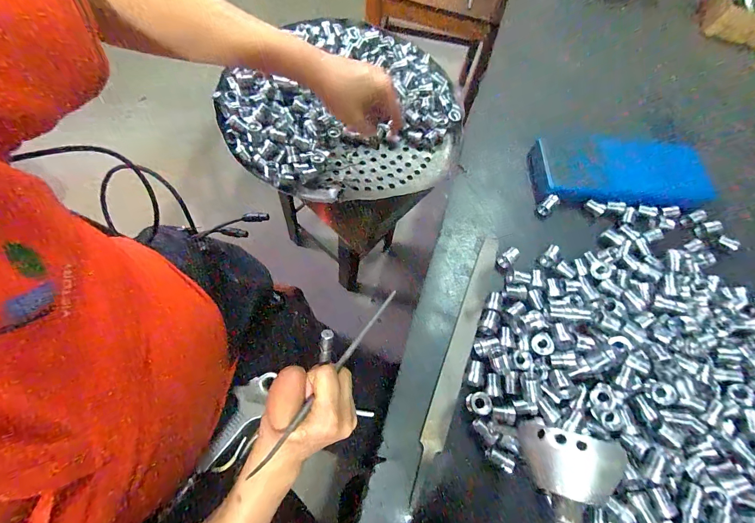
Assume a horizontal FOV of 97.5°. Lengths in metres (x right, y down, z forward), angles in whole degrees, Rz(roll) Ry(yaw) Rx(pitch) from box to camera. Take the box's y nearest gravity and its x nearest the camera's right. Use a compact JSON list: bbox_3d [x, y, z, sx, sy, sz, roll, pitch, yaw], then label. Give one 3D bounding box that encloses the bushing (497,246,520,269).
[{"bbox_3d":[0.162,-0.004,0.409,0.027,0.013,0.017,-39,76,-19],"label":"bushing"}]

